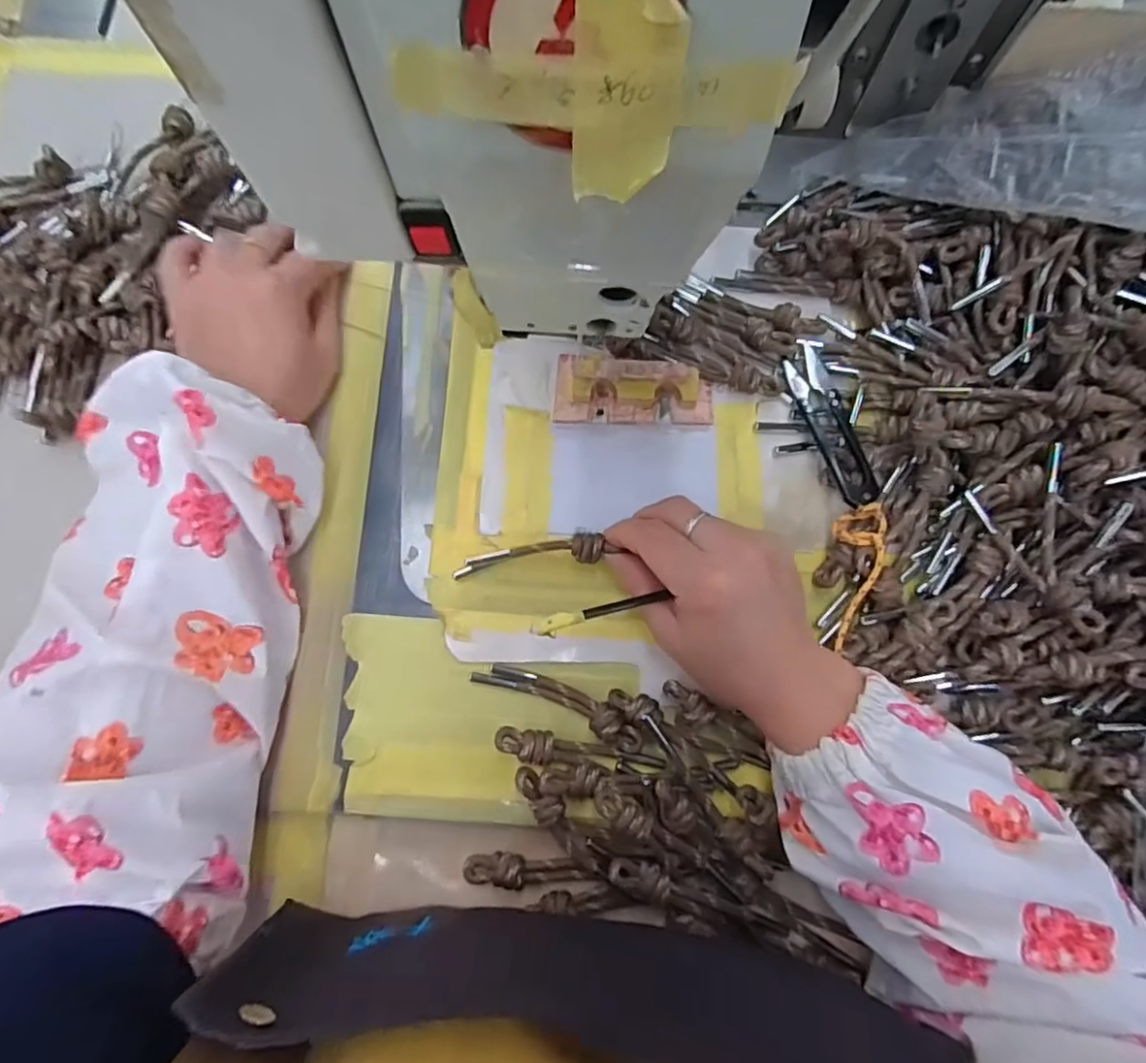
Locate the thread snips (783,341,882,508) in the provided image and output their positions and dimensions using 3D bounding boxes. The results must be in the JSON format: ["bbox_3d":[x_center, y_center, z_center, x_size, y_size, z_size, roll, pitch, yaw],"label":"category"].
[{"bbox_3d":[0.139,-0.058,0.323,0.022,0.010,0.095,-16,79,-4],"label":"thread snips"}]

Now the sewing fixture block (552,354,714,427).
[{"bbox_3d":[0.034,-0.079,0.332,0.087,0.020,0.036,4,78,0],"label":"sewing fixture block"}]

